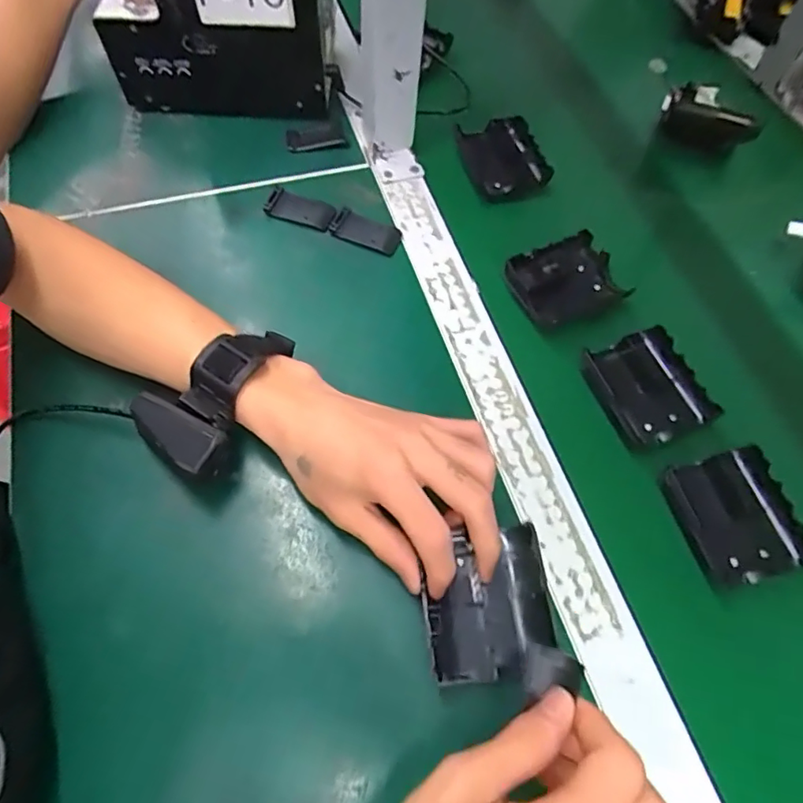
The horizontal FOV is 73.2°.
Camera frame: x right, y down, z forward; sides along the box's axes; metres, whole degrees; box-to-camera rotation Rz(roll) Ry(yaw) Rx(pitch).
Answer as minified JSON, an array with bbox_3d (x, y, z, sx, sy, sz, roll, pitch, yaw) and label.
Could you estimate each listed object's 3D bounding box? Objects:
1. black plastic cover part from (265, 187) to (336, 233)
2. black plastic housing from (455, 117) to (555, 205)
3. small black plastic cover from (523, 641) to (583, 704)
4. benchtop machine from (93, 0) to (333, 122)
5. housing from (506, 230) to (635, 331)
[{"bbox_3d":[-0.086,-0.162,0.456,0.060,0.004,0.033,19,63,6],"label":"black plastic cover part"},{"bbox_3d":[0.089,-0.218,0.489,0.065,0.028,0.091,-13,64,-10],"label":"black plastic housing"},{"bbox_3d":[0.073,0.131,0.262,0.026,0.004,0.023,4,80,23],"label":"small black plastic cover"},{"bbox_3d":[-0.150,-0.346,0.467,0.187,0.151,0.126,8,62,1],"label":"benchtop machine"},{"bbox_3d":[0.129,-0.093,0.421,0.080,0.026,0.066,-22,66,-14],"label":"housing"}]

